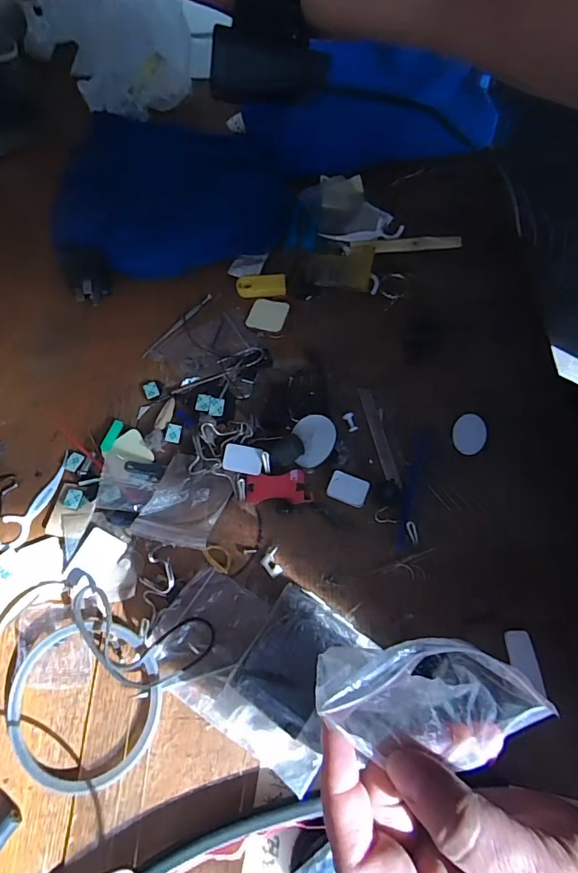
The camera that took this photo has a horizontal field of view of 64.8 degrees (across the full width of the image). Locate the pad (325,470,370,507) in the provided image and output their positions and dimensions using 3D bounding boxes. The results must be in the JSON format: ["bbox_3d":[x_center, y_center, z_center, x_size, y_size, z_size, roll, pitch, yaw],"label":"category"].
[{"bbox_3d":[0.040,0.034,0.304,0.026,0.004,0.019,20,69,8],"label":"pad"}]

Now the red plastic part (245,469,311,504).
[{"bbox_3d":[-0.009,0.034,0.304,0.040,0.004,0.021,-4,80,9],"label":"red plastic part"}]

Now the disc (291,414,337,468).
[{"bbox_3d":[0.017,0.002,0.309,0.031,0.004,0.036,-20,61,27],"label":"disc"}]

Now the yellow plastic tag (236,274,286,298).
[{"bbox_3d":[-0.023,-0.124,0.371,0.040,0.004,0.018,-3,67,-1],"label":"yellow plastic tag"}]

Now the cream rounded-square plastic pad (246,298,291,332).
[{"bbox_3d":[-0.017,-0.098,0.362,0.030,0.004,0.029,14,68,6],"label":"cream rounded-square plastic pad"}]

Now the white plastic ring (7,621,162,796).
[{"bbox_3d":[-0.116,0.150,0.257,0.086,0.011,0.083,0,67,0],"label":"white plastic ring"}]

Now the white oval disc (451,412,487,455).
[{"bbox_3d":[0.124,-0.002,0.315,0.021,0.005,0.029,20,69,8],"label":"white oval disc"}]

